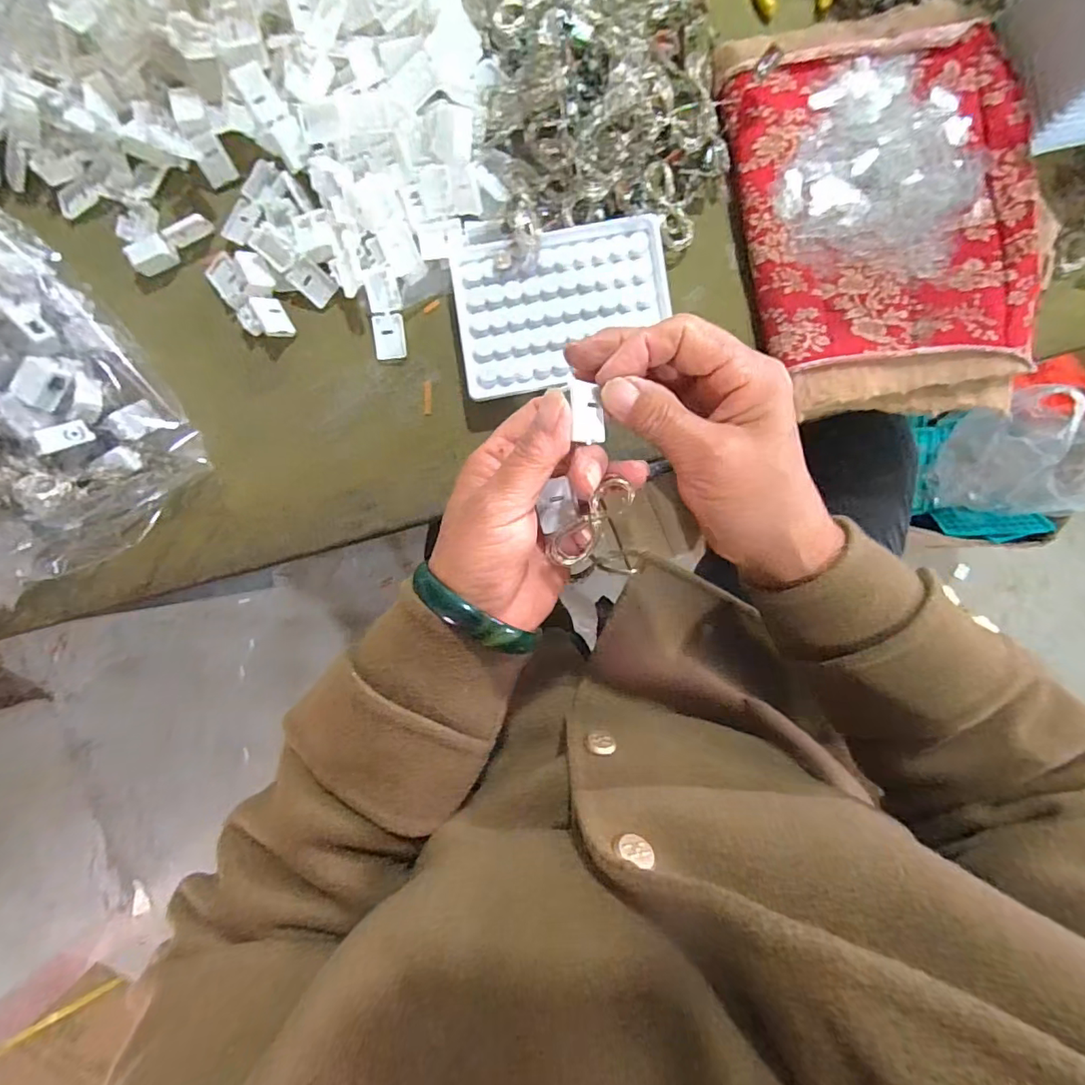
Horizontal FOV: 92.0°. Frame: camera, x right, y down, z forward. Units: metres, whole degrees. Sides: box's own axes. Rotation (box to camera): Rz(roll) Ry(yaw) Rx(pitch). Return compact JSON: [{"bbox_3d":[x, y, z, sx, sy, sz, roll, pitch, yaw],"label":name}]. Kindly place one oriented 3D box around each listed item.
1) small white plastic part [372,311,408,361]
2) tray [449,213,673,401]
[{"bbox_3d":[-0.100,-0.135,0.342,0.020,0.005,0.030,-4,91,1],"label":"small white plastic part"},{"bbox_3d":[0.012,-0.146,0.329,0.129,0.012,0.093,-9,91,1],"label":"tray"}]

